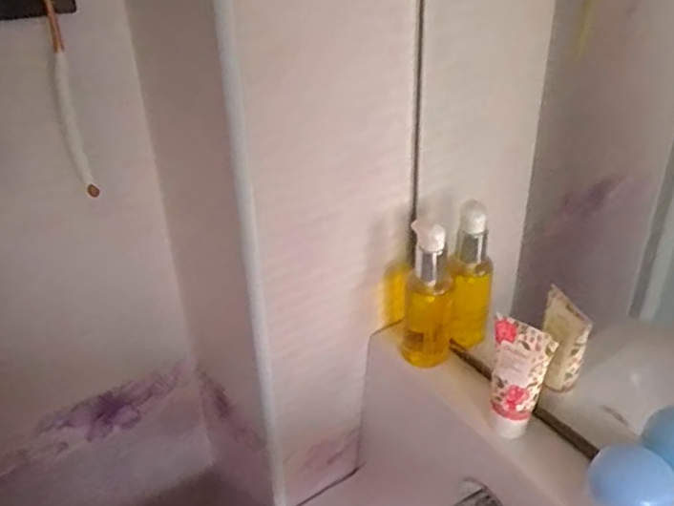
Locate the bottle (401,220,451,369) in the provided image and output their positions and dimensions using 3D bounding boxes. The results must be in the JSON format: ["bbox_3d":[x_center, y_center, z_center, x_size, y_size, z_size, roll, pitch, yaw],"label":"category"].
[{"bbox_3d":[0.084,0.040,0.597,0.041,0.138,0.035,6,33,12],"label":"bottle"}]

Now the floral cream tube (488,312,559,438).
[{"bbox_3d":[0.145,0.101,0.522,0.042,0.097,0.027,9,34,16],"label":"floral cream tube"}]

